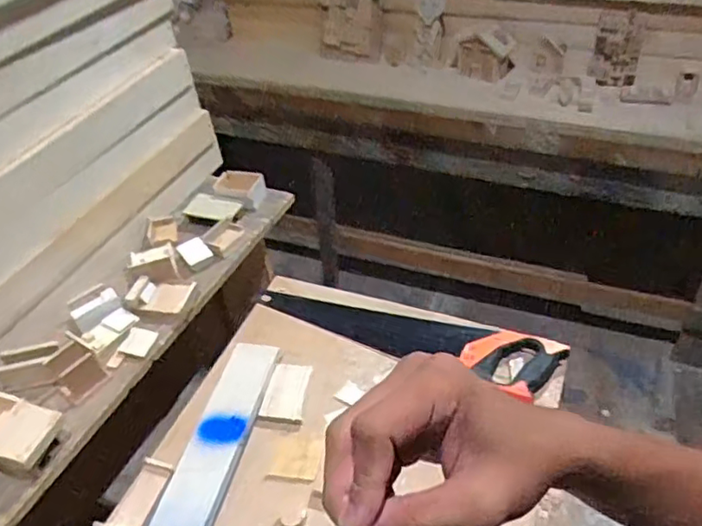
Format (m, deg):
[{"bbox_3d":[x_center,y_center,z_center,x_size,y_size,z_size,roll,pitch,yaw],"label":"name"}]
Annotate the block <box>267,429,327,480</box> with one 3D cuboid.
[{"bbox_3d":[-0.076,0.265,0.854,0.068,0.006,0.073,1,43,10],"label":"block"}]

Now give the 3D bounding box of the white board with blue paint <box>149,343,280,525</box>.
[{"bbox_3d":[-0.184,0.240,0.870,0.075,0.025,0.312,6,44,15],"label":"white board with blue paint"}]

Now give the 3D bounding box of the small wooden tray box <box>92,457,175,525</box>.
[{"bbox_3d":[-0.281,0.311,0.801,0.043,0.029,0.107,10,46,18],"label":"small wooden tray box"}]

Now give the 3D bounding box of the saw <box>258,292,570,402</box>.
[{"bbox_3d":[0.078,0.106,0.993,0.511,0.046,0.100,15,46,21],"label":"saw"}]

